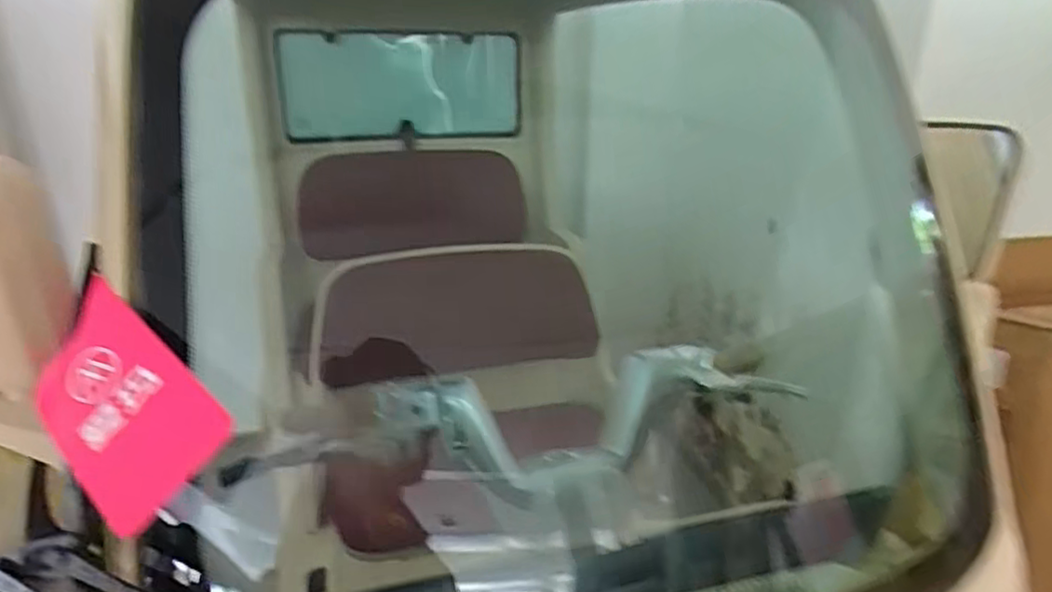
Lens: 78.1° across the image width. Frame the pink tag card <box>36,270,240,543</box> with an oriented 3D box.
[{"bbox_3d":[-0.295,0.072,0.471,0.172,0.107,0.016,44,-6,17],"label":"pink tag card"}]

